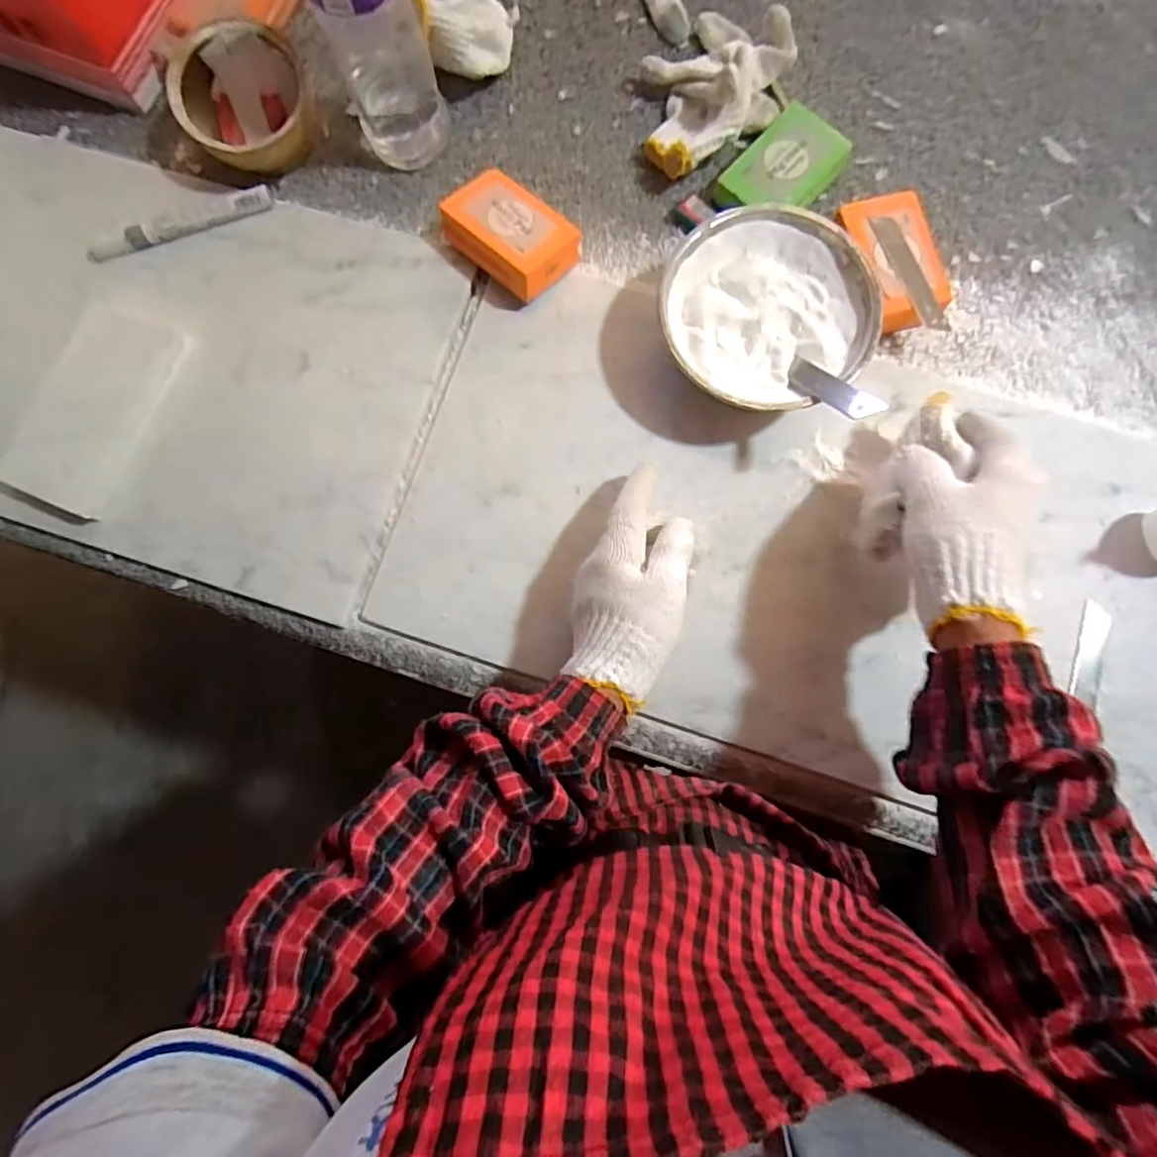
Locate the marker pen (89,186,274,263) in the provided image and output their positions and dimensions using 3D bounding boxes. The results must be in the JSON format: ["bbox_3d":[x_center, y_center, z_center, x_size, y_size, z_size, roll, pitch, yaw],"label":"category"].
[{"bbox_3d":[-0.314,-0.277,0.490,0.148,0.013,0.016,-18,80,-3],"label":"marker pen"}]

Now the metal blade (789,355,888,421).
[{"bbox_3d":[0.166,-0.125,0.412,0.025,0.007,0.070,-43,59,-7],"label":"metal blade"}]

